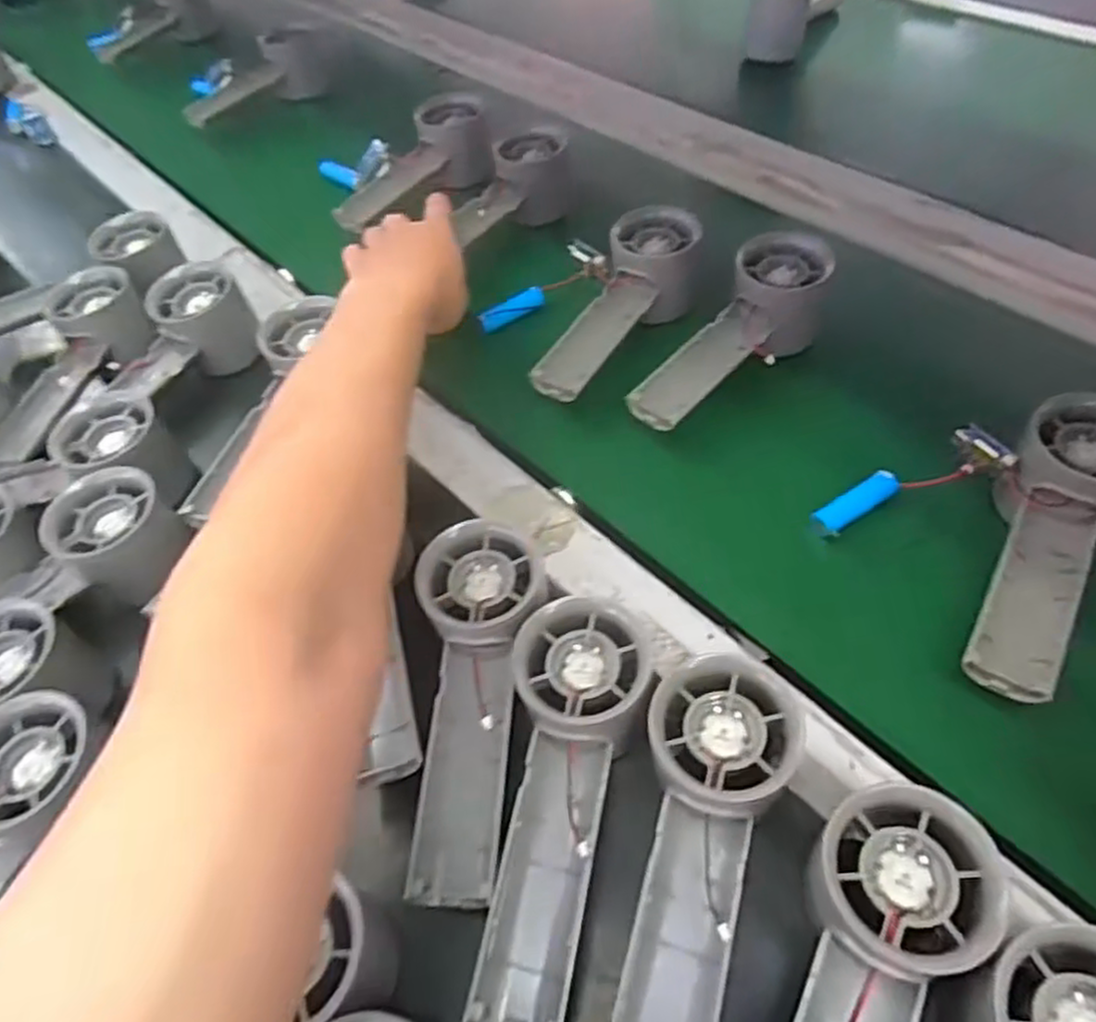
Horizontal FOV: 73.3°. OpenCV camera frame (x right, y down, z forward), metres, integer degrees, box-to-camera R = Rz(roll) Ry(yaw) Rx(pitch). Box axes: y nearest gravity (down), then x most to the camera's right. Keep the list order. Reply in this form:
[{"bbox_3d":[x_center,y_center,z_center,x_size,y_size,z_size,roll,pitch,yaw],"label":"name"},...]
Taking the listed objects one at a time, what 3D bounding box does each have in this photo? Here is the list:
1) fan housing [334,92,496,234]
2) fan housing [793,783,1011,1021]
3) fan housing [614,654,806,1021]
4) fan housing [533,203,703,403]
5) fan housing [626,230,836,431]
[{"bbox_3d":[-0.113,-0.280,0.608,0.158,0.055,0.055,-38,58,-19],"label":"fan housing"},{"bbox_3d":[0.100,0.170,0.241,0.056,0.027,0.159,21,73,19],"label":"fan housing"},{"bbox_3d":[0.056,0.139,0.279,0.057,0.058,0.161,11,56,15],"label":"fan housing"},{"bbox_3d":[0.051,-0.131,0.481,0.062,0.056,0.161,20,59,21],"label":"fan housing"},{"bbox_3d":[0.115,-0.101,0.460,0.052,0.068,0.161,31,63,26],"label":"fan housing"}]

